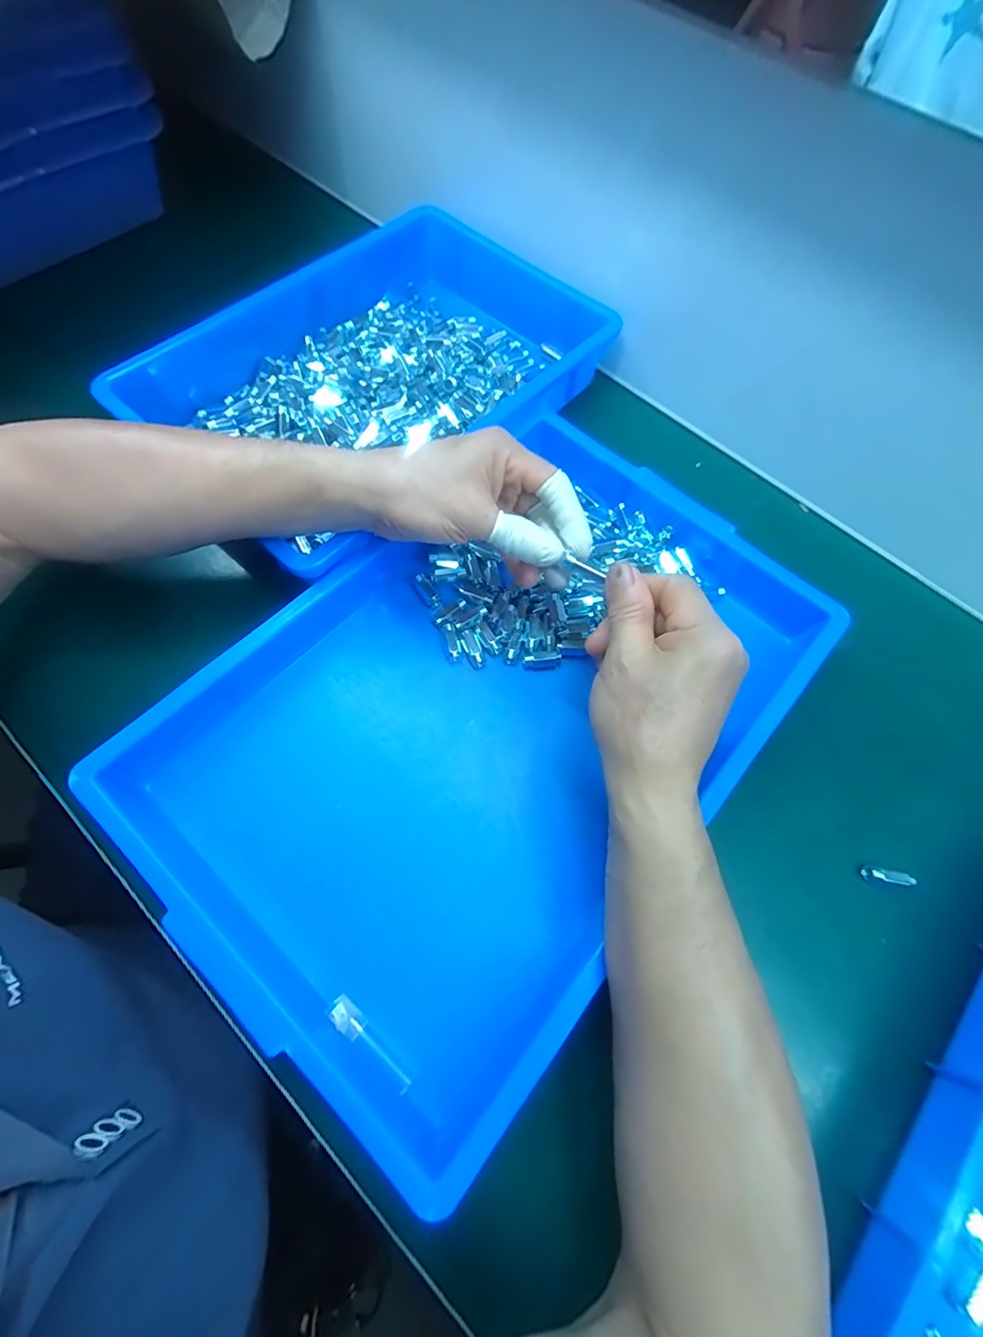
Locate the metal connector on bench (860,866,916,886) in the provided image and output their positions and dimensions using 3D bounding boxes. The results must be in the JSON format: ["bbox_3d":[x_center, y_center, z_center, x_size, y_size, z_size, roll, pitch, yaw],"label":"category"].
[{"bbox_3d":[0.260,0.135,0.328,0.030,0.008,0.008,10,66,2],"label":"metal connector on bench"}]

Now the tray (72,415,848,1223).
[{"bbox_3d":[0.007,0.030,0.335,0.281,0.046,0.432,42,71,15],"label":"tray"}]

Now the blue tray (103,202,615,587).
[{"bbox_3d":[-0.087,-0.249,0.429,0.243,0.061,0.356,42,71,13],"label":"blue tray"}]

